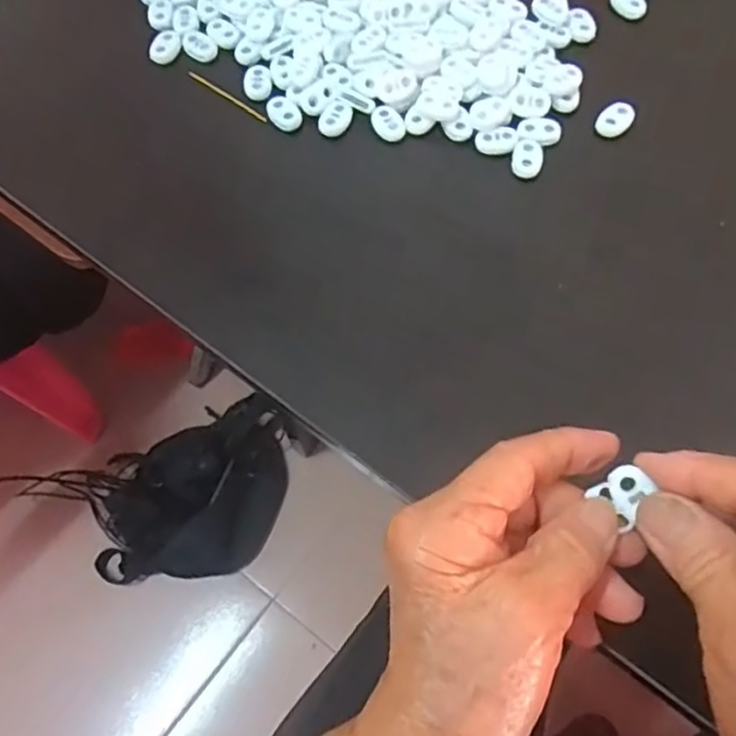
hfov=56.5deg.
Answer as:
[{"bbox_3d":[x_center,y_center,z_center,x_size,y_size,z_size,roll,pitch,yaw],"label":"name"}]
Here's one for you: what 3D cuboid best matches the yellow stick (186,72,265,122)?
[{"bbox_3d":[-0.078,-0.151,0.376,0.060,0.004,0.004,37,73,16],"label":"yellow stick"}]

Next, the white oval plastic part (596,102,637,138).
[{"bbox_3d":[0.131,-0.131,0.362,0.015,0.008,0.021,36,73,16],"label":"white oval plastic part"}]

